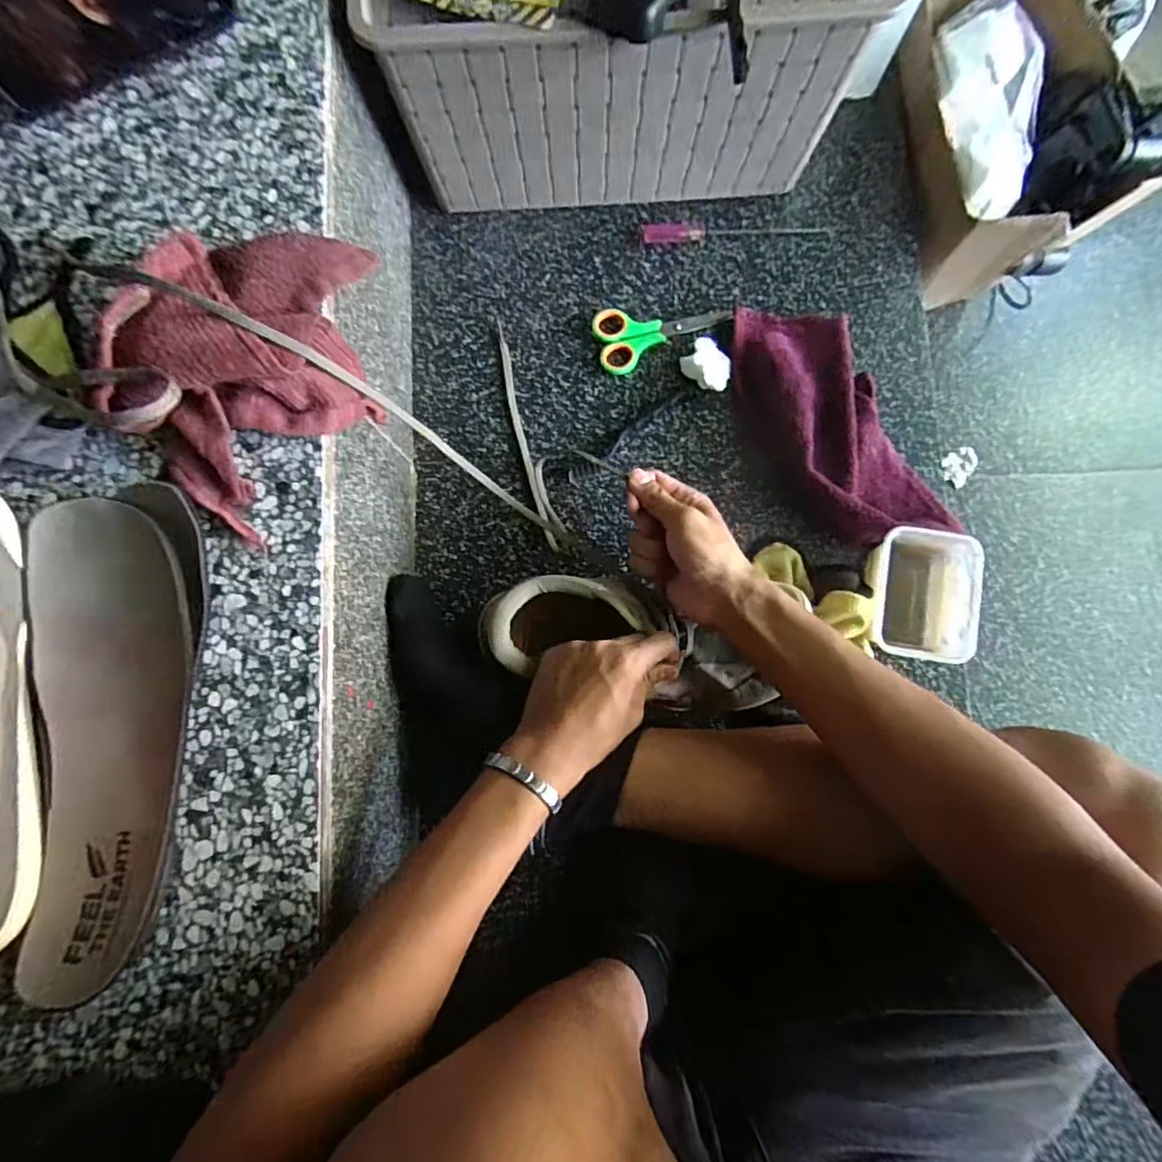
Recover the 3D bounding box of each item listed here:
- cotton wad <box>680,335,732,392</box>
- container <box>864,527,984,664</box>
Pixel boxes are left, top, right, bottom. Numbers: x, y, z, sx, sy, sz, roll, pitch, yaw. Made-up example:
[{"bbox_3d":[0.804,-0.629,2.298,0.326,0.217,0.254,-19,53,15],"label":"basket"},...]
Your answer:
[{"bbox_3d":[0.121,-0.202,0.544,0.050,0.022,0.041,44,86,6],"label":"cotton wad"},{"bbox_3d":[0.289,0.014,0.499,0.078,0.061,0.104,9,84,2],"label":"container"}]

